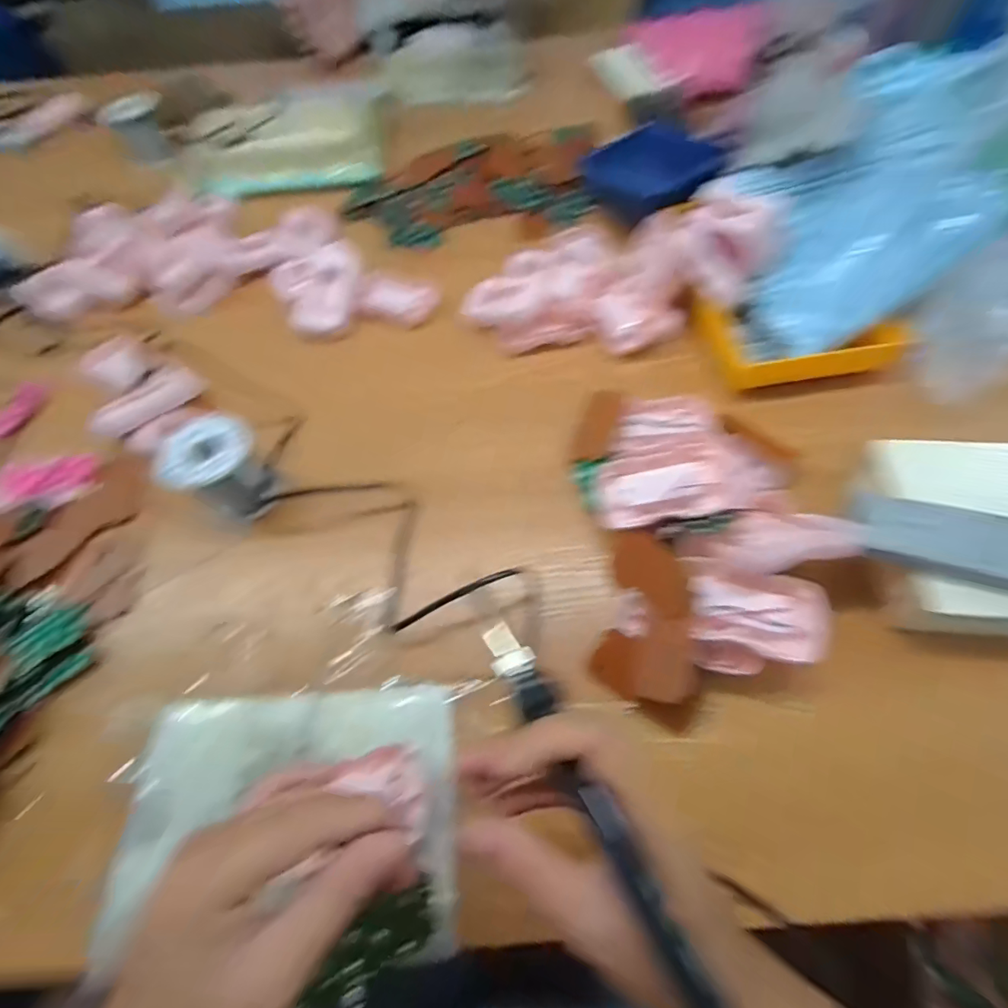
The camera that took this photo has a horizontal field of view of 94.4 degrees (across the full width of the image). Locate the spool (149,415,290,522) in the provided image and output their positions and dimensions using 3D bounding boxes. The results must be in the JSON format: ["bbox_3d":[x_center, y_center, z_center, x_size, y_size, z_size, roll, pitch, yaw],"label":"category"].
[{"bbox_3d":[-0.223,-0.025,0.375,0.064,0.059,0.065,35,70,19],"label":"spool"}]

